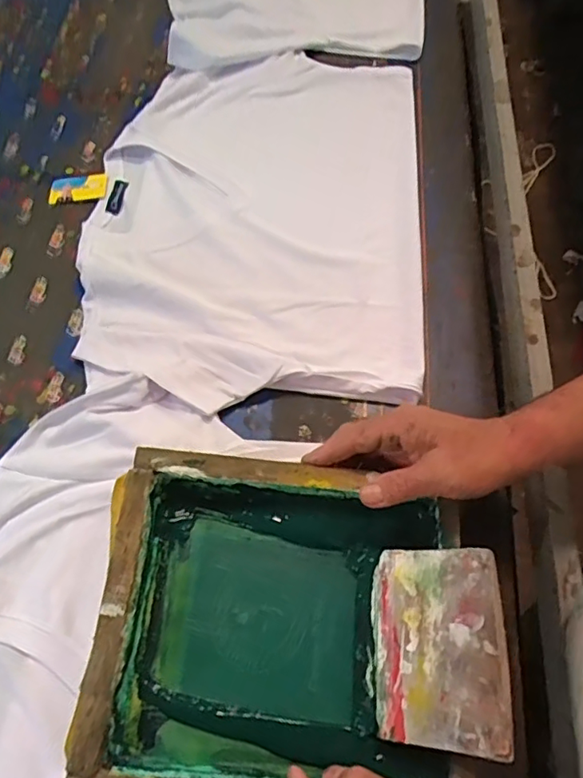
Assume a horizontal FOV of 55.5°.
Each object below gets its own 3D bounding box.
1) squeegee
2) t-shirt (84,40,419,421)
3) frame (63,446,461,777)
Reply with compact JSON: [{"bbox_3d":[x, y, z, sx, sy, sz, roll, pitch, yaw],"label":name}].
[{"bbox_3d":[0.099,0.177,0.389,0.097,0.004,0.125,-14,59,35],"label":"squeegee"},{"bbox_3d":[-0.039,-0.220,0.647,0.367,0.025,0.509,4,63,2],"label":"t-shirt"},{"bbox_3d":[-0.012,0.171,0.413,0.249,0.057,0.232,2,63,1],"label":"frame"}]

